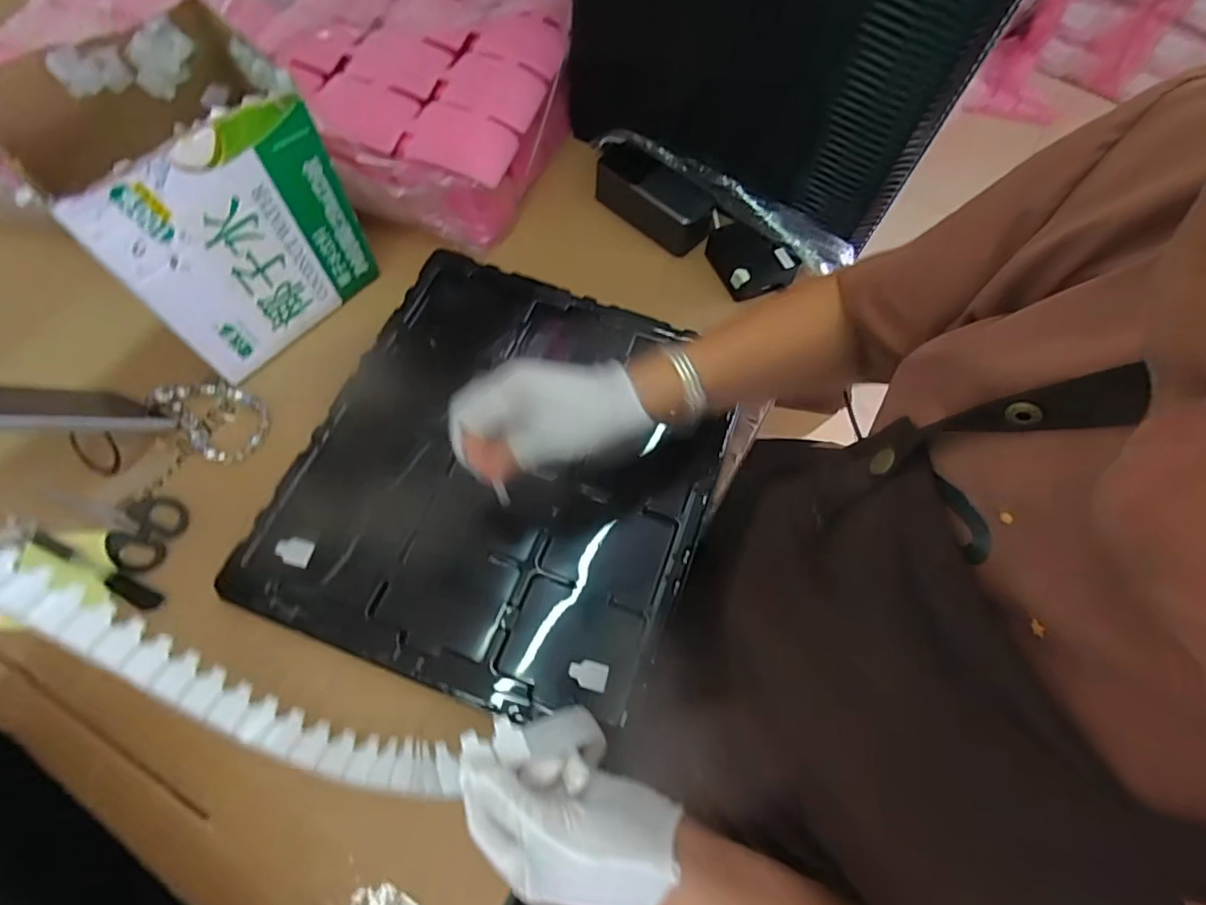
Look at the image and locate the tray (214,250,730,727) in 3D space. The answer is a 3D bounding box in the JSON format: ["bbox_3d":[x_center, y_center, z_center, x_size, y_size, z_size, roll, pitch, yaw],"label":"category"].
[{"bbox_3d":[-0.078,0.009,0.496,0.324,0.033,0.363,20,66,8],"label":"tray"}]

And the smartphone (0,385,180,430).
[{"bbox_3d":[-0.425,-0.035,0.433,0.081,0.176,0.010,23,94,3],"label":"smartphone"}]

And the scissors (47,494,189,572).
[{"bbox_3d":[-0.407,0.056,0.477,0.103,0.016,0.061,22,66,5],"label":"scissors"}]

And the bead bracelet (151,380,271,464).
[{"bbox_3d":[-0.354,-0.035,0.513,0.105,0.014,0.064,29,67,8],"label":"bead bracelet"}]

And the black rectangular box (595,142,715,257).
[{"bbox_3d":[0.052,-0.284,0.633,0.150,0.060,0.052,38,69,12],"label":"black rectangular box"}]

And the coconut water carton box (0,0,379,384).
[{"bbox_3d":[-0.333,-0.213,0.487,0.146,0.197,0.185,40,73,15],"label":"coconut water carton box"}]

